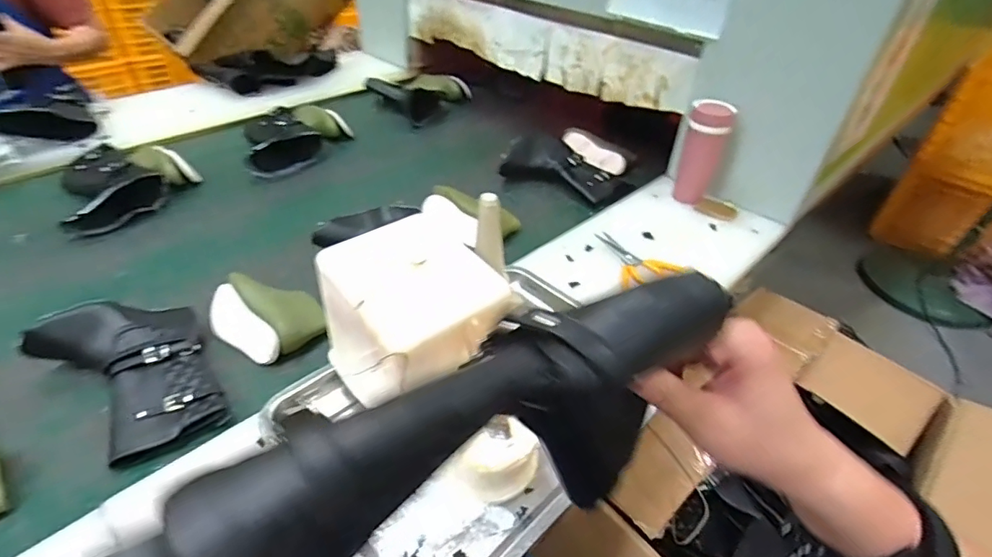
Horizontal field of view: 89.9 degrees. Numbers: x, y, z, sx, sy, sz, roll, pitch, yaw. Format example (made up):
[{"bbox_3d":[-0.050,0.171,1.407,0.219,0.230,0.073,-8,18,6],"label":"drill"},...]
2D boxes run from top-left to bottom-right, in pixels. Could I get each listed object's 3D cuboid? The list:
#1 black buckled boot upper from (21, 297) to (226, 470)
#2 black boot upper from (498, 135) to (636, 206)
[{"bbox_3d":[-0.420,0.109,0.583,0.154,0.077,0.221,-31,51,-33],"label":"black buckled boot upper"},{"bbox_3d":[0.141,-0.215,0.986,0.254,0.071,0.114,16,42,15],"label":"black boot upper"}]

